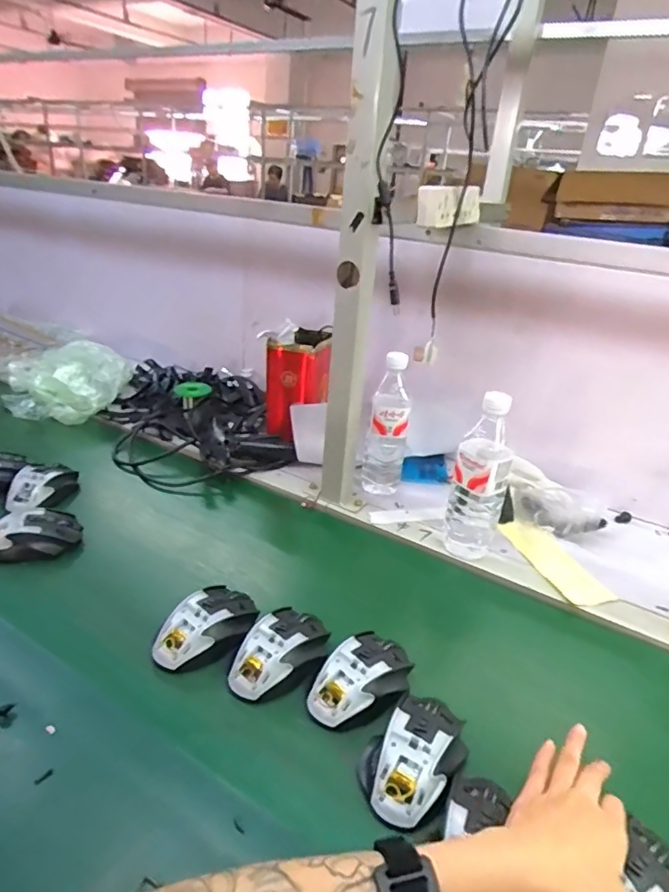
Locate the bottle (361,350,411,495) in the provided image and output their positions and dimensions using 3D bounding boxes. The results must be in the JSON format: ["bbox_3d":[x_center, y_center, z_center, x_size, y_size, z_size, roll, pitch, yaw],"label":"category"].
[{"bbox_3d":[0.083,-0.027,0.850,0.066,0.220,0.055,10,22,5],"label":"bottle"}]

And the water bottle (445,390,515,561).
[{"bbox_3d":[0.192,0.044,0.713,0.068,0.224,0.059,15,23,16],"label":"water bottle"}]

